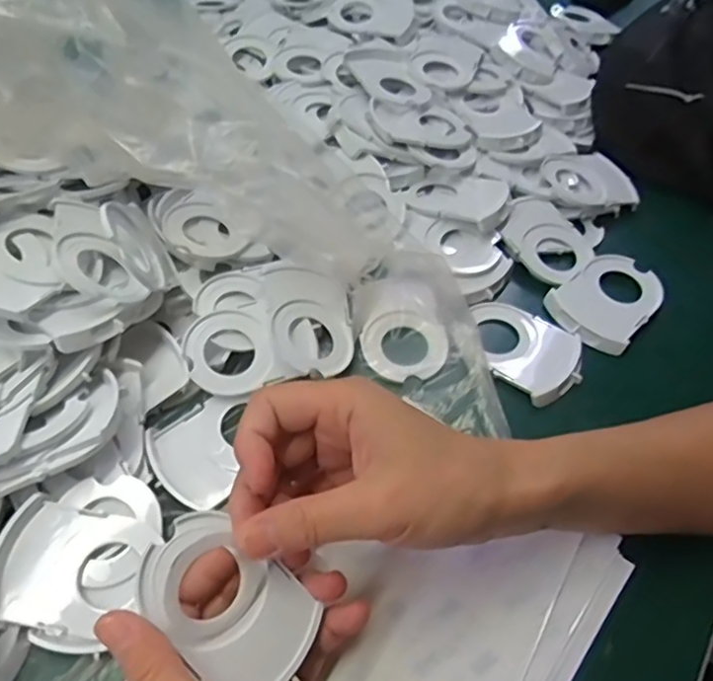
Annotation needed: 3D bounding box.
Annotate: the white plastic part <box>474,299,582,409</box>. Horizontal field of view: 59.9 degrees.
[{"bbox_3d":[0.104,0.006,0.393,0.075,0.010,0.059,28,58,17],"label":"white plastic part"}]

